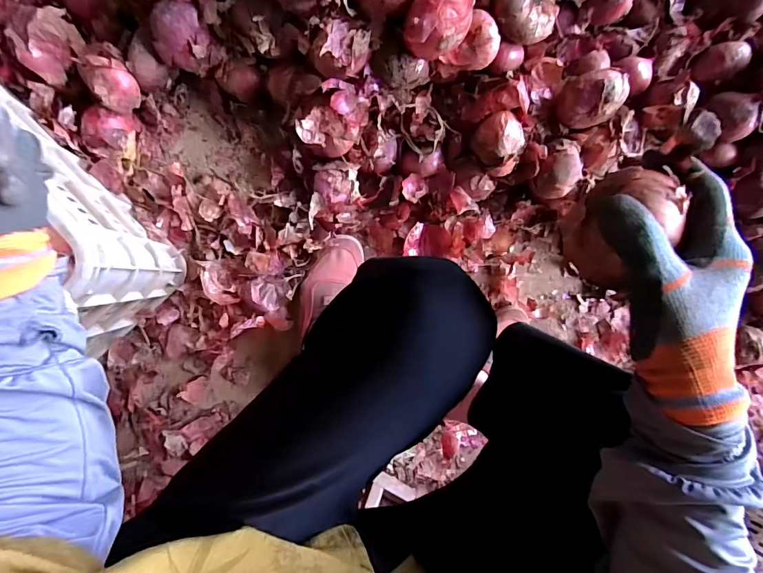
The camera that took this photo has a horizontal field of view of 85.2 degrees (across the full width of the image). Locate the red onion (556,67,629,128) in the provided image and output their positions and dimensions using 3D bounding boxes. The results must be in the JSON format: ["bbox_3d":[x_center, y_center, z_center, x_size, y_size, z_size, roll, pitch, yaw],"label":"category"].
[{"bbox_3d":[0.312,-0.277,0.606,0.093,0.059,0.069,-14,92,-8],"label":"red onion"}]

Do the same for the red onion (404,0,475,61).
[{"bbox_3d":[0.072,-0.330,0.519,0.086,0.074,0.064,-2,91,-8],"label":"red onion"}]

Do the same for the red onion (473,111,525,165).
[{"bbox_3d":[0.178,-0.225,0.627,0.066,0.058,0.066,0,91,-8],"label":"red onion"}]

